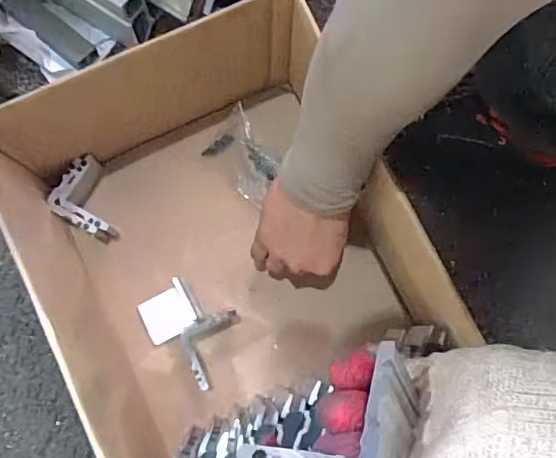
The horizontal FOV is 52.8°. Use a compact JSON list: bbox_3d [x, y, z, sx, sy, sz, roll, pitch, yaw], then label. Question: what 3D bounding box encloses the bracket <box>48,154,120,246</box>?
[{"bbox_3d":[-0.207,-0.028,0.593,0.053,0.051,0.085,-14,80,-4],"label":"bracket"}]

